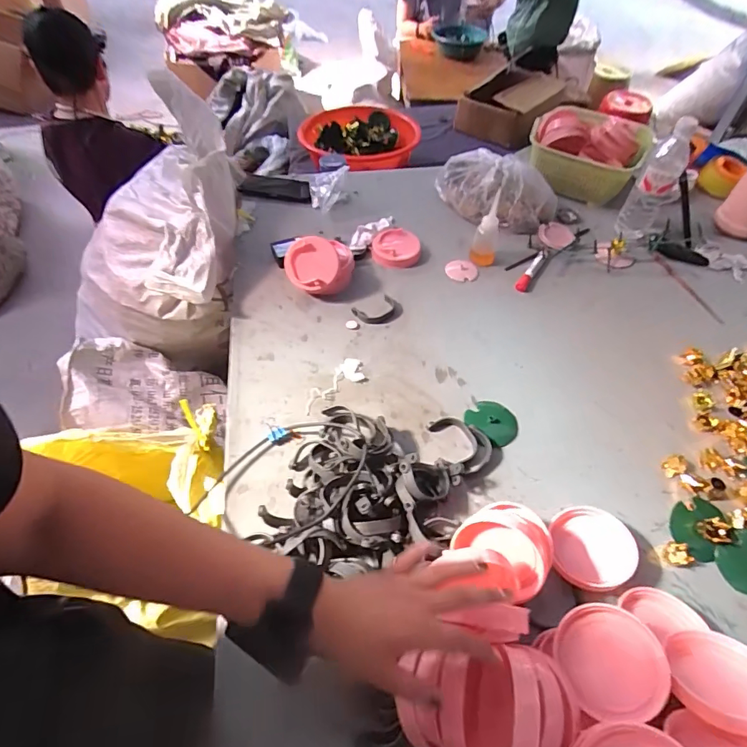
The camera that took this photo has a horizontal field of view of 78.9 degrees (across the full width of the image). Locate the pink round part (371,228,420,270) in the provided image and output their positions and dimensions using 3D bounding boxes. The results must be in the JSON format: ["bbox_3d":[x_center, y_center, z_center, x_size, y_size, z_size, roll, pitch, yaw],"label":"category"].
[{"bbox_3d":[0.047,-0.255,0.927,0.094,0.030,0.101,1,52,-1],"label":"pink round part"}]

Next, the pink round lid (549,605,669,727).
[{"bbox_3d":[0.229,0.277,0.440,0.092,0.016,0.095,-21,48,25],"label":"pink round lid"}]

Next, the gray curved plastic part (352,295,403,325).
[{"bbox_3d":[0.011,-0.113,0.826,0.088,0.008,0.056,-22,56,-18],"label":"gray curved plastic part"}]

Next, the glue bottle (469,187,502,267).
[{"bbox_3d":[0.218,-0.269,0.868,0.035,0.131,0.046,-29,58,-22],"label":"glue bottle"}]

